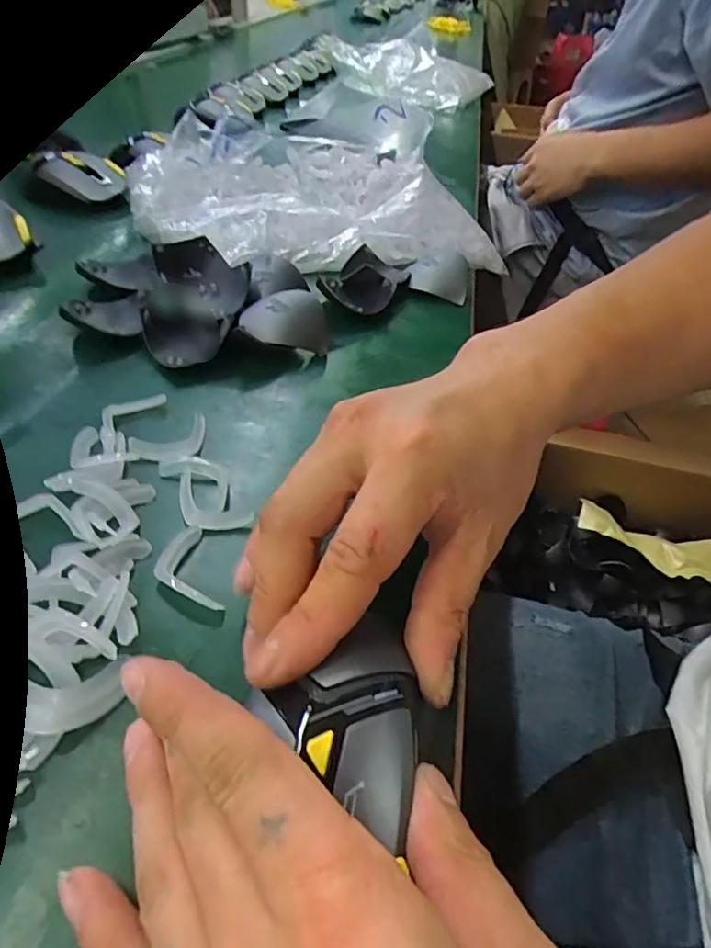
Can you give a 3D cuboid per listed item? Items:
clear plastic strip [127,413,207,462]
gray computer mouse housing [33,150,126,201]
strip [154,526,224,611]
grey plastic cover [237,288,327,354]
[{"bbox_3d":[-0.096,-0.019,0.304,0.024,0.010,0.047,32,49,25],"label":"clear plastic strip"},{"bbox_3d":[-0.270,-0.294,0.551,0.076,0.033,0.036,-13,46,-20],"label":"gray computer mouse housing"},{"bbox_3d":[-0.076,0.043,0.247,0.023,0.006,0.046,-13,46,-19],"label":"strip"},{"bbox_3d":[-0.047,-0.104,0.382,0.059,0.036,0.022,-6,44,-13],"label":"grey plastic cover"}]

